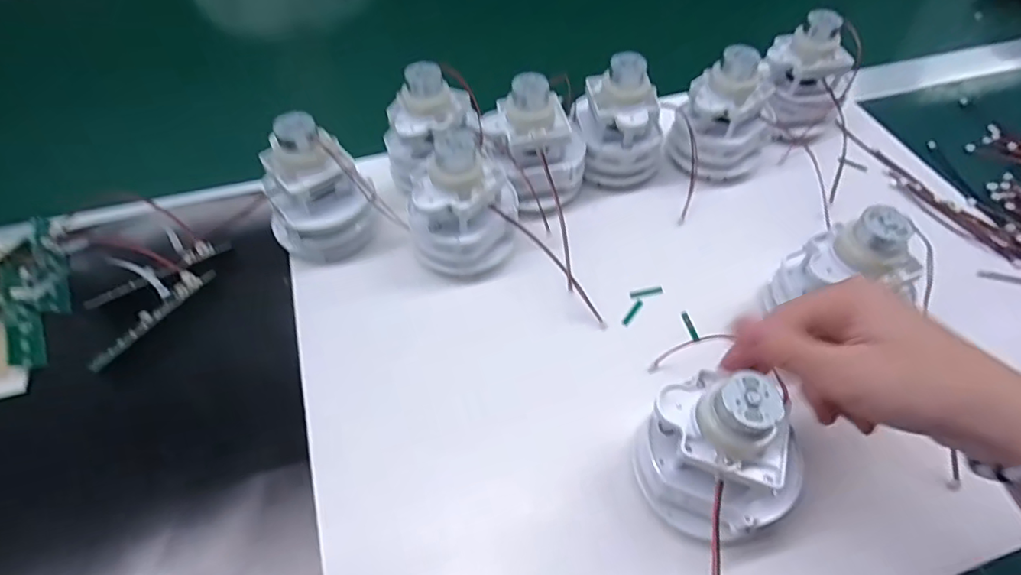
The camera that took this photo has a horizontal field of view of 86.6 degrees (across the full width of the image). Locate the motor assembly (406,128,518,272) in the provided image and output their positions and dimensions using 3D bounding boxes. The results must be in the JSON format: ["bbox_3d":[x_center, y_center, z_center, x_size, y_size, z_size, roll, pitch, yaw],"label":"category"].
[{"bbox_3d":[-0.030,-0.059,0.339,0.067,0.078,0.070,2,54,2],"label":"motor assembly"}]

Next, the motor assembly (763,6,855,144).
[{"bbox_3d":[0.219,-0.154,0.405,0.065,0.079,0.052,26,59,18],"label":"motor assembly"}]

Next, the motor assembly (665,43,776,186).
[{"bbox_3d":[0.154,-0.124,0.386,0.067,0.079,0.070,22,57,15],"label":"motor assembly"}]

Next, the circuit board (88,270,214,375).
[{"bbox_3d":[-0.215,0.017,0.328,0.009,0.010,0.083,23,58,16],"label":"circuit board"}]

